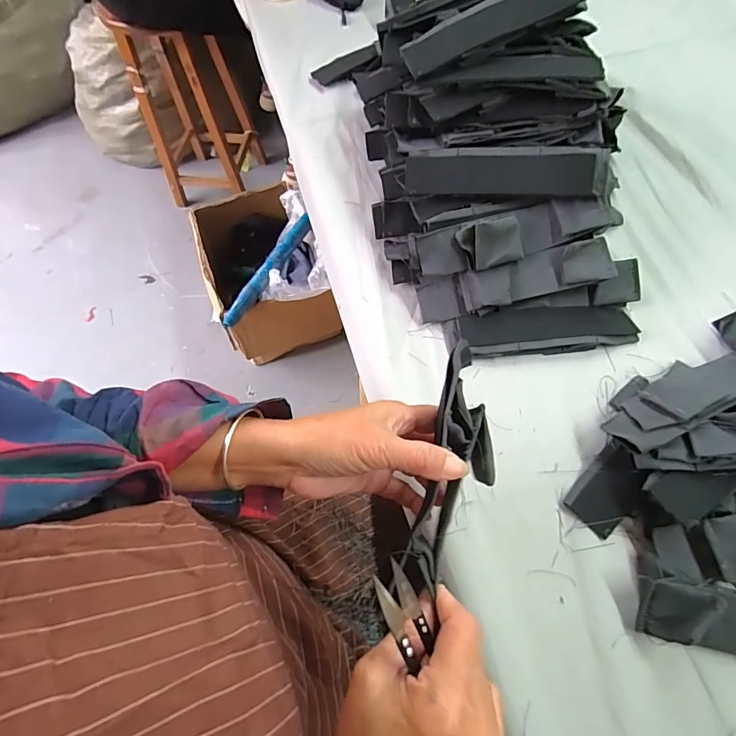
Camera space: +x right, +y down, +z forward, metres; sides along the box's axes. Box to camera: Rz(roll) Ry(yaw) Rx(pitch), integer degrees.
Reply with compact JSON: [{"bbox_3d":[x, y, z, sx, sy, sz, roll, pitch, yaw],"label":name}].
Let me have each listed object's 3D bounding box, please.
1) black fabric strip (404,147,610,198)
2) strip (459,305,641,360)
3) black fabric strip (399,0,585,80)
[{"bbox_3d":[0.139,-0.203,0.450,0.199,0.020,0.046,7,99,17],"label":"black fabric strip"},{"bbox_3d":[0.190,-0.039,0.459,0.180,0.019,0.046,-5,63,-1],"label":"strip"},{"bbox_3d":[0.127,-0.355,0.447,0.186,0.020,0.046,-22,64,4],"label":"black fabric strip"}]

